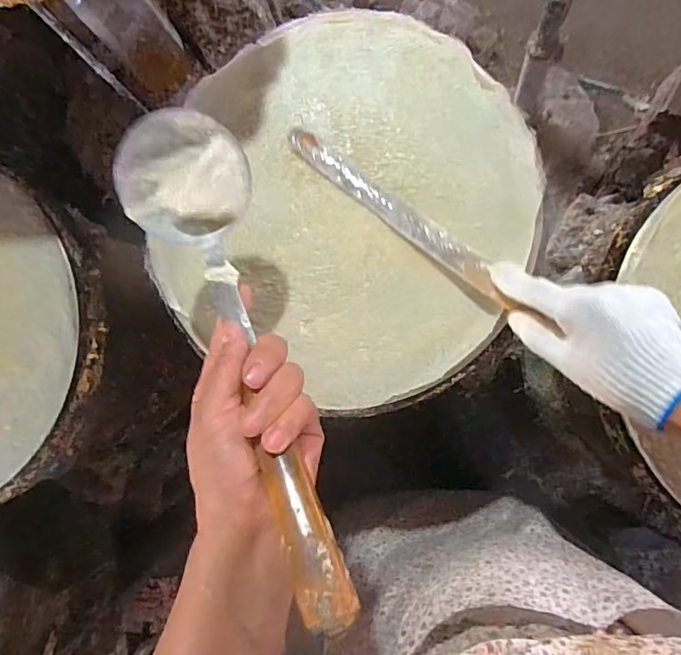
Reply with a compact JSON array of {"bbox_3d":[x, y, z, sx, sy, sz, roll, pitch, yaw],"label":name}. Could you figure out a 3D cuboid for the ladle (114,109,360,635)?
[{"bbox_3d":[-0.072,-0.003,0.318,0.091,0.059,0.357,-25,62,7],"label":"ladle"}]

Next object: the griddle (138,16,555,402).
[{"bbox_3d":[0.010,-0.118,0.489,0.333,0.018,0.354,0,88,8],"label":"griddle"}]

